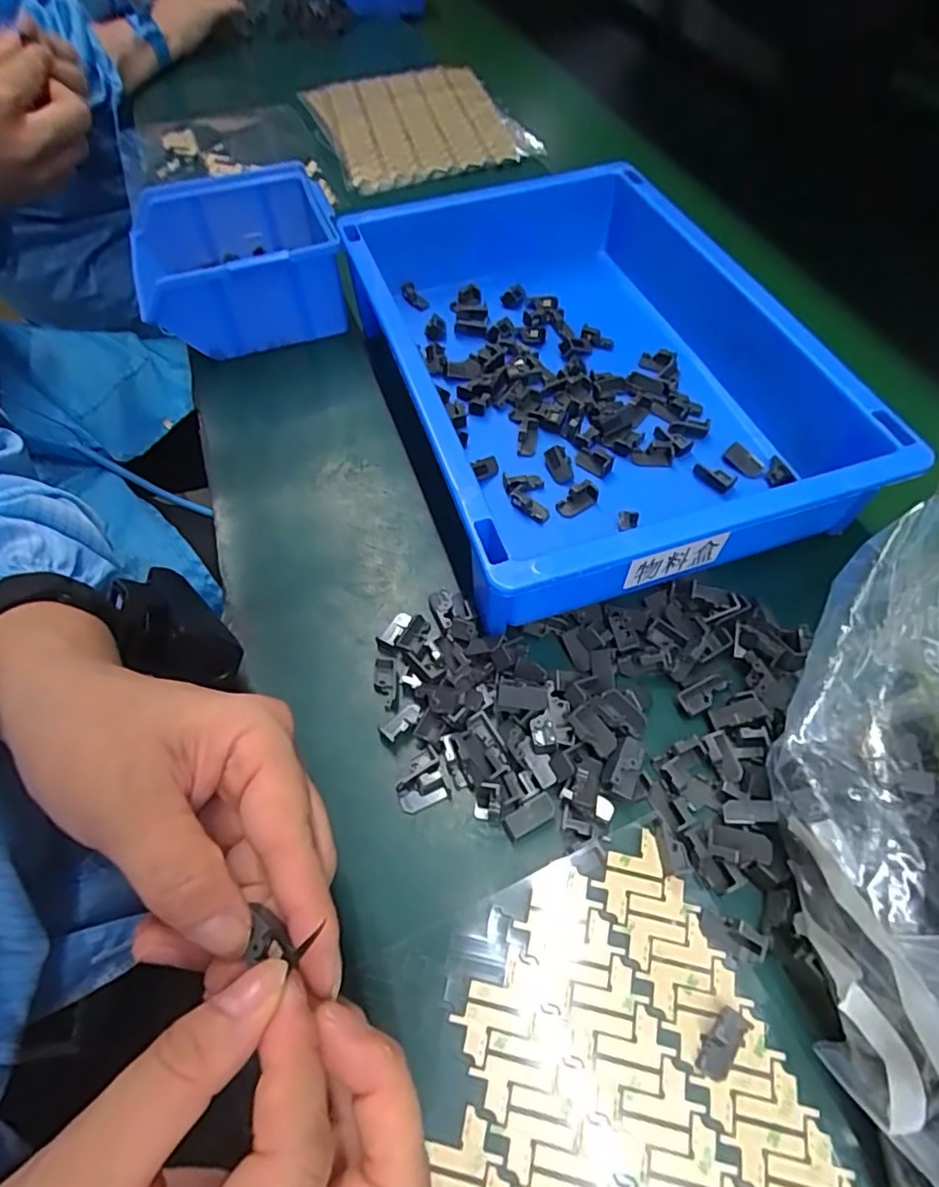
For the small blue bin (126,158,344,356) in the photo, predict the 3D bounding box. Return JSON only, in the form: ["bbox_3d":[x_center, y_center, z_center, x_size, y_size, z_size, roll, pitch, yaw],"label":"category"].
[{"bbox_3d":[-0.161,-0.231,0.422,0.132,0.059,0.121,-17,59,-9],"label":"small blue bin"}]

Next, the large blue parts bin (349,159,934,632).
[{"bbox_3d":[0.061,-0.136,0.352,0.210,0.069,0.306,-16,61,-11],"label":"large blue parts bin"}]

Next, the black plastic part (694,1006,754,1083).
[{"bbox_3d":[0.088,0.156,0.210,0.012,0.005,0.024,39,66,20],"label":"black plastic part"}]

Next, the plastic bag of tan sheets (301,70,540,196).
[{"bbox_3d":[-0.053,-0.472,0.598,0.188,0.013,0.224,-17,61,-11],"label":"plastic bag of tan sheets"}]

